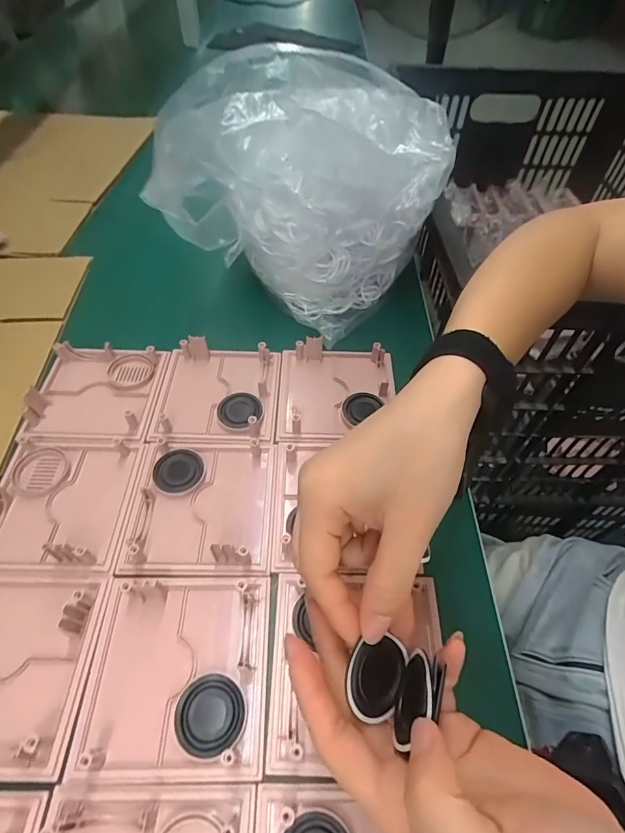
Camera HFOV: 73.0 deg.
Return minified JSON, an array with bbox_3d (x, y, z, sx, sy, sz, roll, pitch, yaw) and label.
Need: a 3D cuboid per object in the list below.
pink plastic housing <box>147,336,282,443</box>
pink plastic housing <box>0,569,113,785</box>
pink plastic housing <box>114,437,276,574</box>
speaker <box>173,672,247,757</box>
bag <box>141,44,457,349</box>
[{"bbox_3d":[-0.086,-0.028,0.382,0.107,0.021,0.105,-1,54,-1],"label":"pink plastic housing"},{"bbox_3d":[-0.191,0.147,0.253,0.104,0.021,0.109,1,54,0],"label":"pink plastic housing"},{"bbox_3d":[-0.085,0.063,0.325,0.106,0.014,0.109,-1,53,0],"label":"pink plastic housing"},{"bbox_3d":[-0.059,0.173,0.245,0.038,0.007,0.037,0,54,0],"label":"speaker"},{"bbox_3d":[-0.007,-0.209,0.409,0.229,0.200,0.151,24,57,16],"label":"bag"}]

